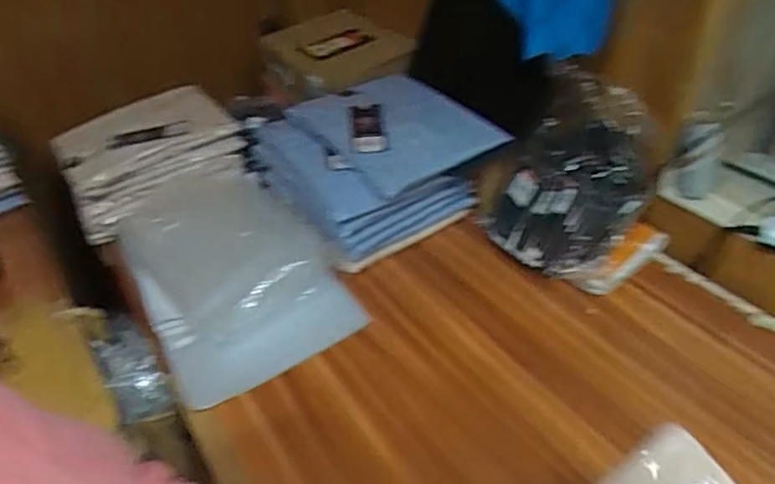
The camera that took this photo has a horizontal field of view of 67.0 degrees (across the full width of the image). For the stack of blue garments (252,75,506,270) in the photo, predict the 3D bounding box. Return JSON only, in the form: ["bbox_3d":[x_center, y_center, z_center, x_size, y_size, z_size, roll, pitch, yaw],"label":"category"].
[{"bbox_3d":[-0.015,-0.121,0.868,0.287,0.137,0.249,-23,43,-18],"label":"stack of blue garments"}]

